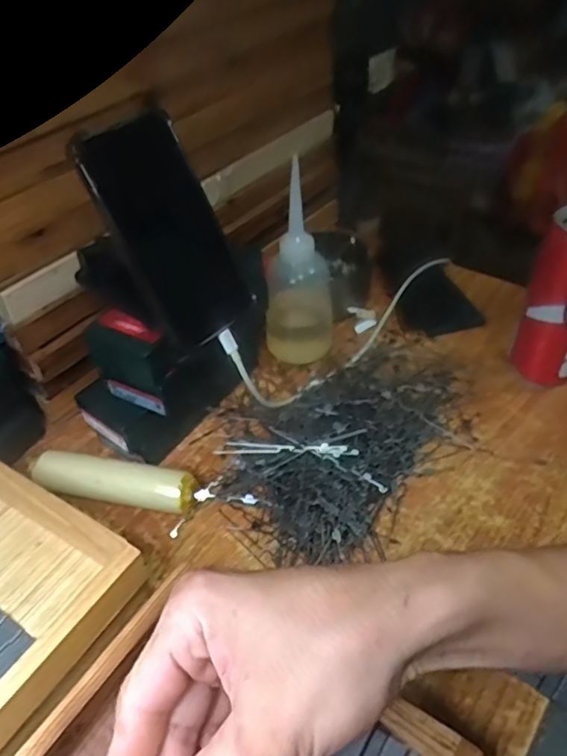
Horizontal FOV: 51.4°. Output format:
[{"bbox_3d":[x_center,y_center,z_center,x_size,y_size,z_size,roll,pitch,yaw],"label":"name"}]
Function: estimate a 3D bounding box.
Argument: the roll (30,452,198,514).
[{"bbox_3d":[-0.127,0.081,0.443,0.124,0.027,0.026,6,44,10],"label":"roll"}]

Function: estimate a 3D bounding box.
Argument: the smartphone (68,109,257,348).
[{"bbox_3d":[-0.073,-0.097,0.390,0.072,0.143,0.005,-39,25,-28],"label":"smartphone"}]

